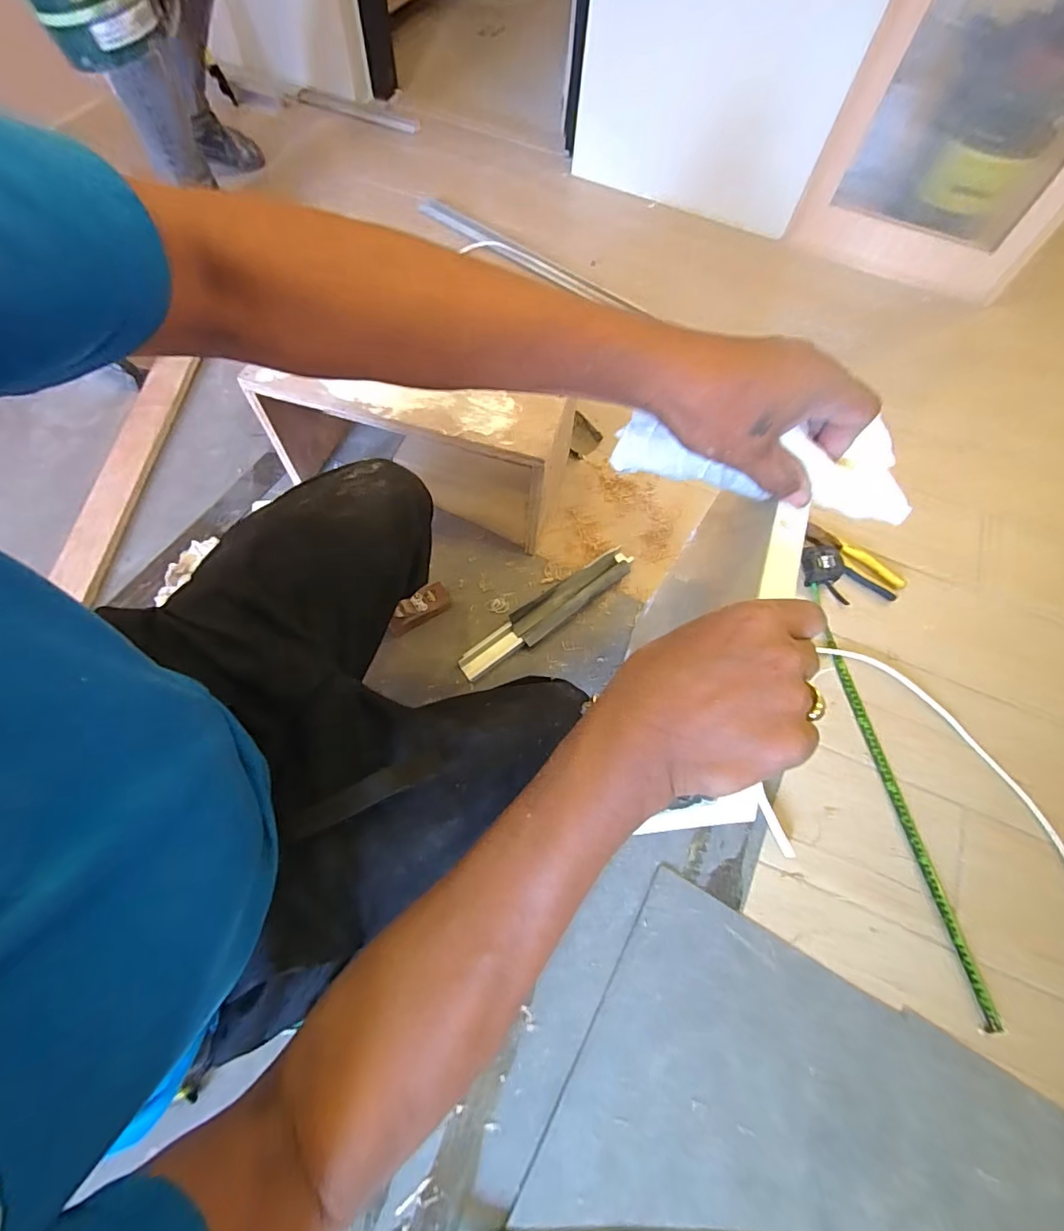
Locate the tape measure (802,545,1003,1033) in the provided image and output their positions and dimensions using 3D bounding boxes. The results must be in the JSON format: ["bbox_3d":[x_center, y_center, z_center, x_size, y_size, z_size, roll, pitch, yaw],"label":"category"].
[{"bbox_3d":[0.546,0.198,0.814,0.074,0.035,0.728,-2,65,-6],"label":"tape measure"}]

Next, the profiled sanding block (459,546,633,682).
[{"bbox_3d":[0.025,-0.006,0.870,0.333,0.031,0.061,-37,70,-14],"label":"profiled sanding block"}]

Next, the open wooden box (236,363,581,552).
[{"bbox_3d":[-0.182,-0.279,0.871,0.446,0.263,0.160,15,65,2],"label":"open wooden box"}]

